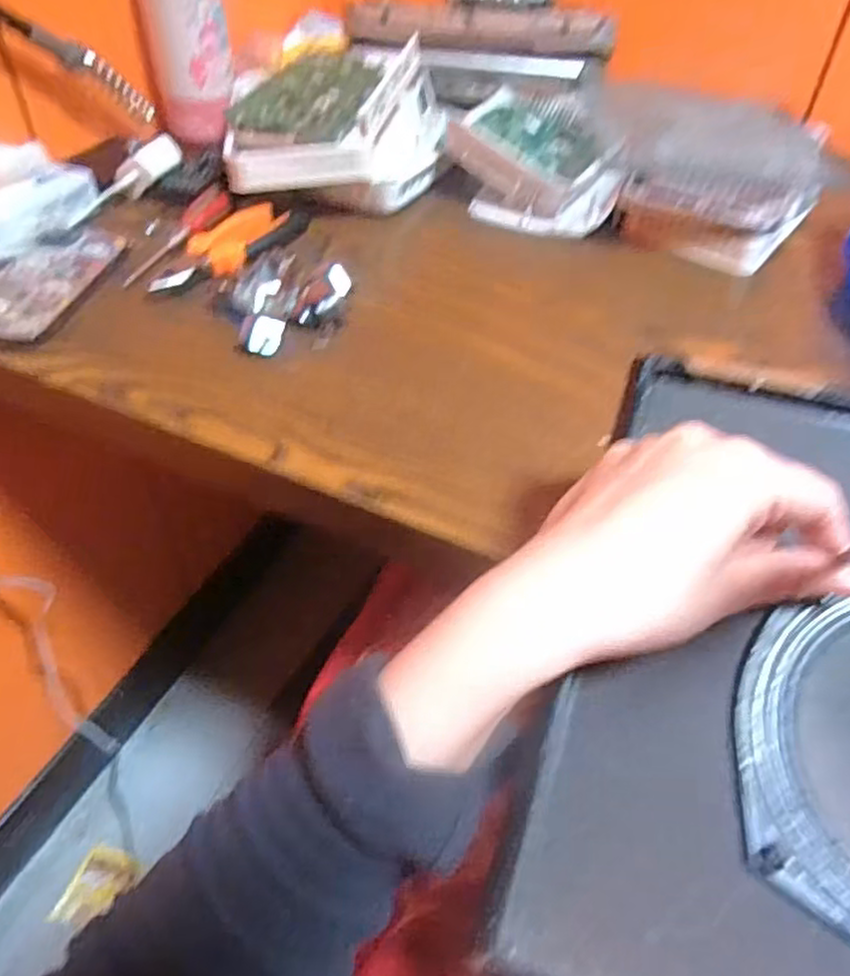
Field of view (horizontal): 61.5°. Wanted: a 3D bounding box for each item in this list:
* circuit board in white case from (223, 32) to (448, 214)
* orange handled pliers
[{"bbox_3d":[-0.075,-0.320,0.631,0.176,0.079,0.189,4,45,2],"label":"circuit board in white case"},{"bbox_3d":[-0.154,-0.192,0.561,0.056,0.011,0.157,21,48,18],"label":"orange handled pliers"}]

